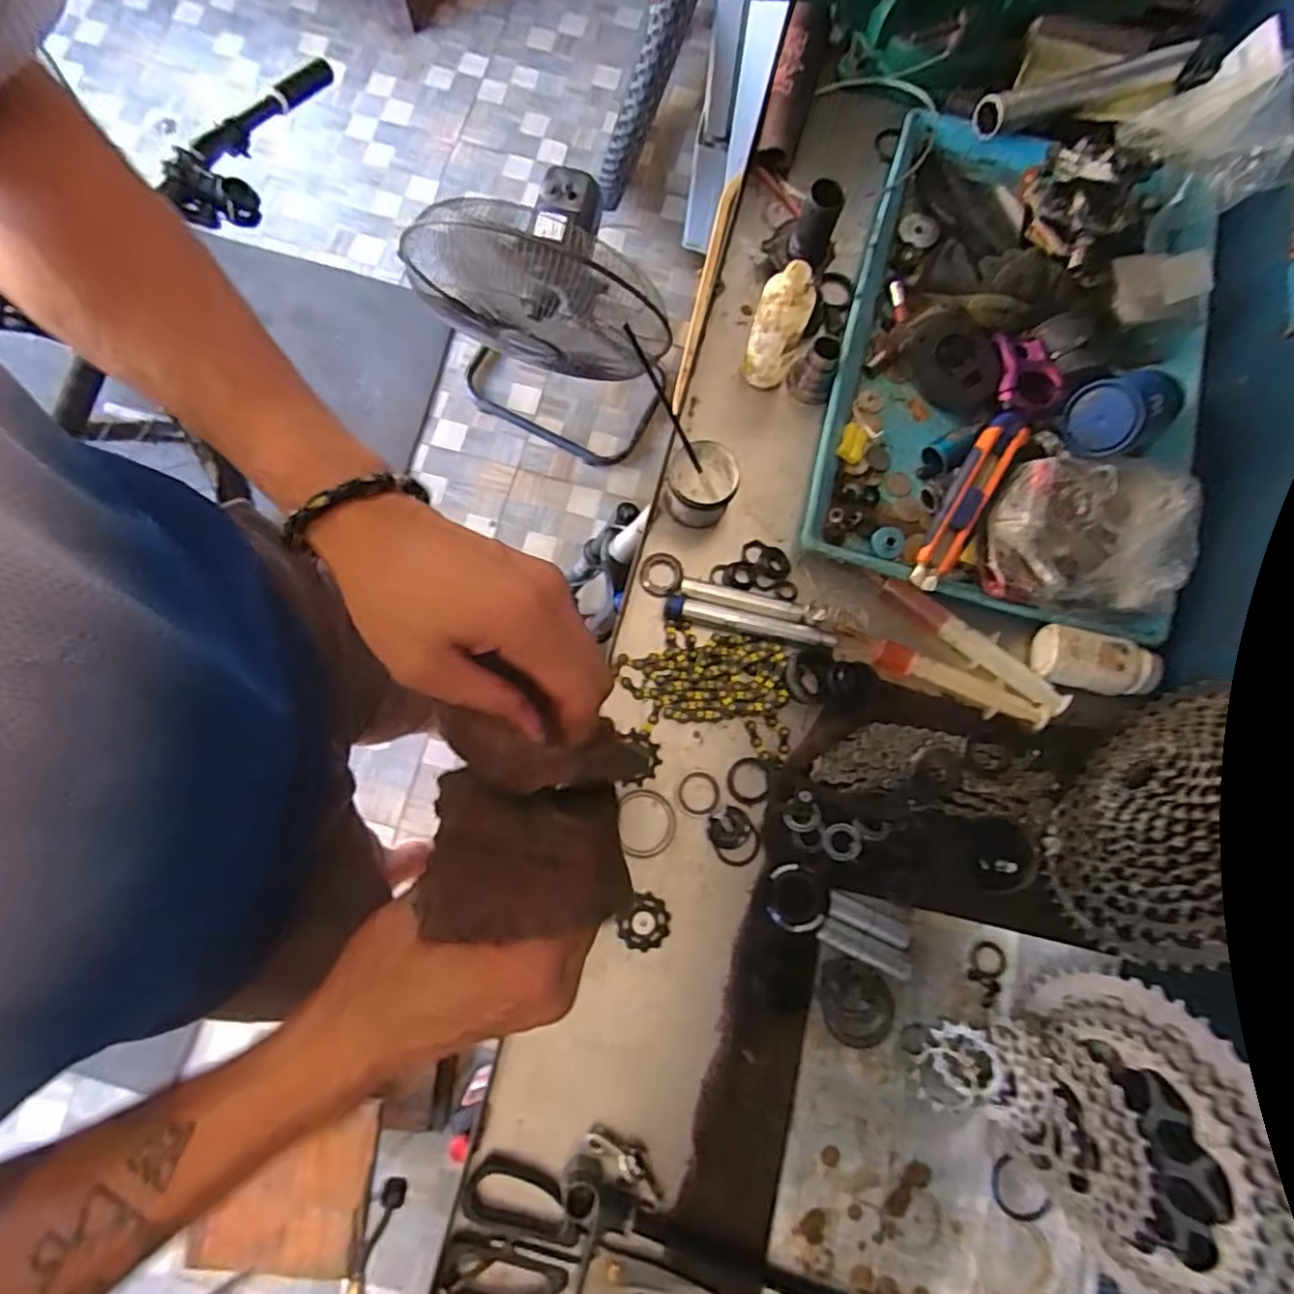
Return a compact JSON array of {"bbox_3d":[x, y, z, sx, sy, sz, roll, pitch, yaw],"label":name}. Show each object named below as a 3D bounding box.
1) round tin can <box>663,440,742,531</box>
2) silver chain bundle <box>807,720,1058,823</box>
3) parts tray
[{"bbox_3d":[0.043,-0.127,0.538,0.053,0.044,0.056,0,78,-1],"label":"round tin can"},{"bbox_3d":[0.217,0.094,0.516,0.175,0.008,0.059,8,78,1],"label":"silver chain bundle"},{"bbox_3d":[0.316,-0.255,0.560,0.284,0.059,0.459,15,78,3],"label":"parts tray"}]

